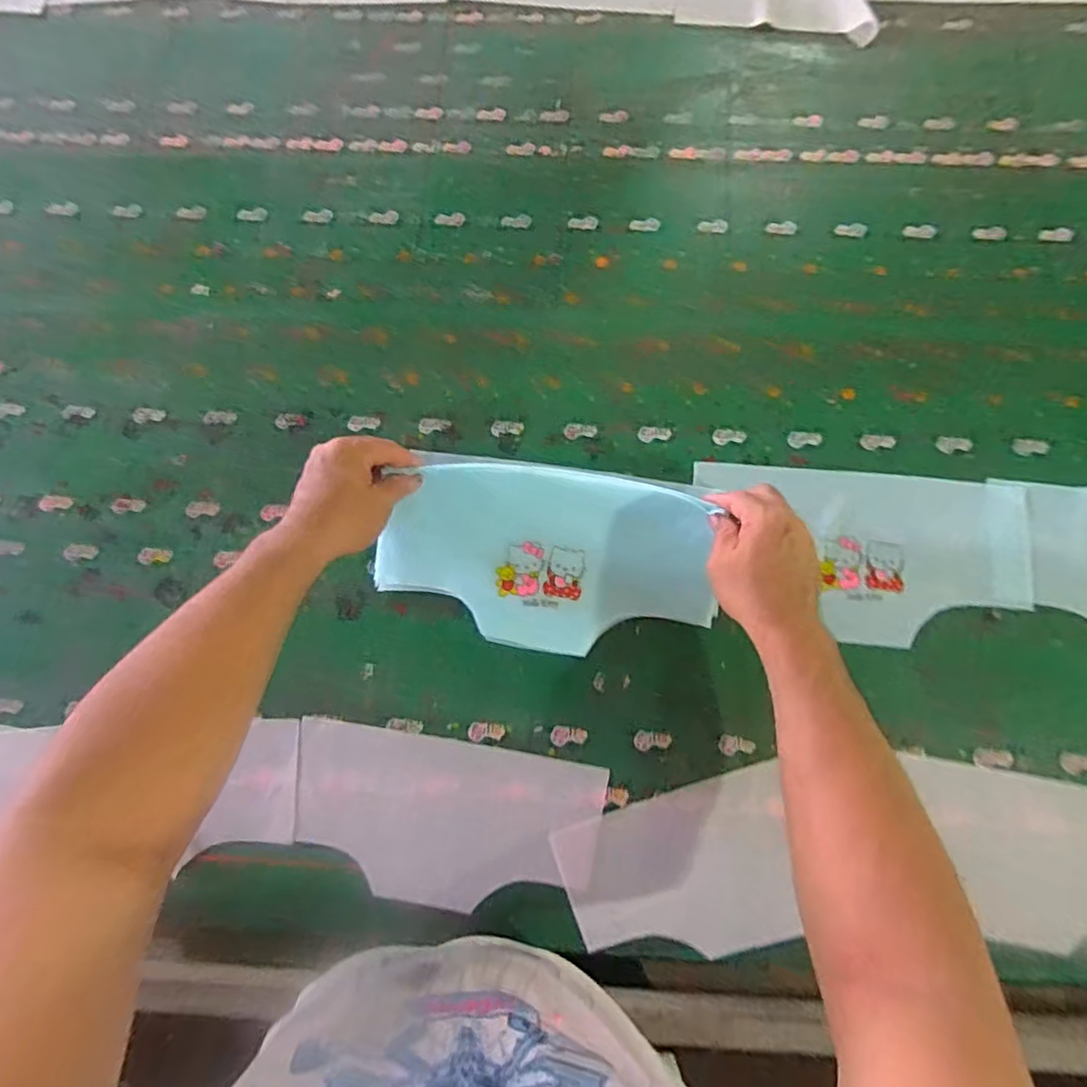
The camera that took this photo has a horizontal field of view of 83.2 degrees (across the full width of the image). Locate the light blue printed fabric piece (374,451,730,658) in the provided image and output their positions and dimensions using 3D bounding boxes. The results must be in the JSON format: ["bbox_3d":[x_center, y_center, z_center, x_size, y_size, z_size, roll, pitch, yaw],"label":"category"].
[{"bbox_3d":[0.001,0.006,0.582,0.309,0.043,0.177,8,75,4],"label":"light blue printed fabric piece"}]

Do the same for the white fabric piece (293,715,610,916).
[{"bbox_3d":[-0.091,0.245,0.544,0.270,0.006,0.132,8,75,4],"label":"white fabric piece"}]

